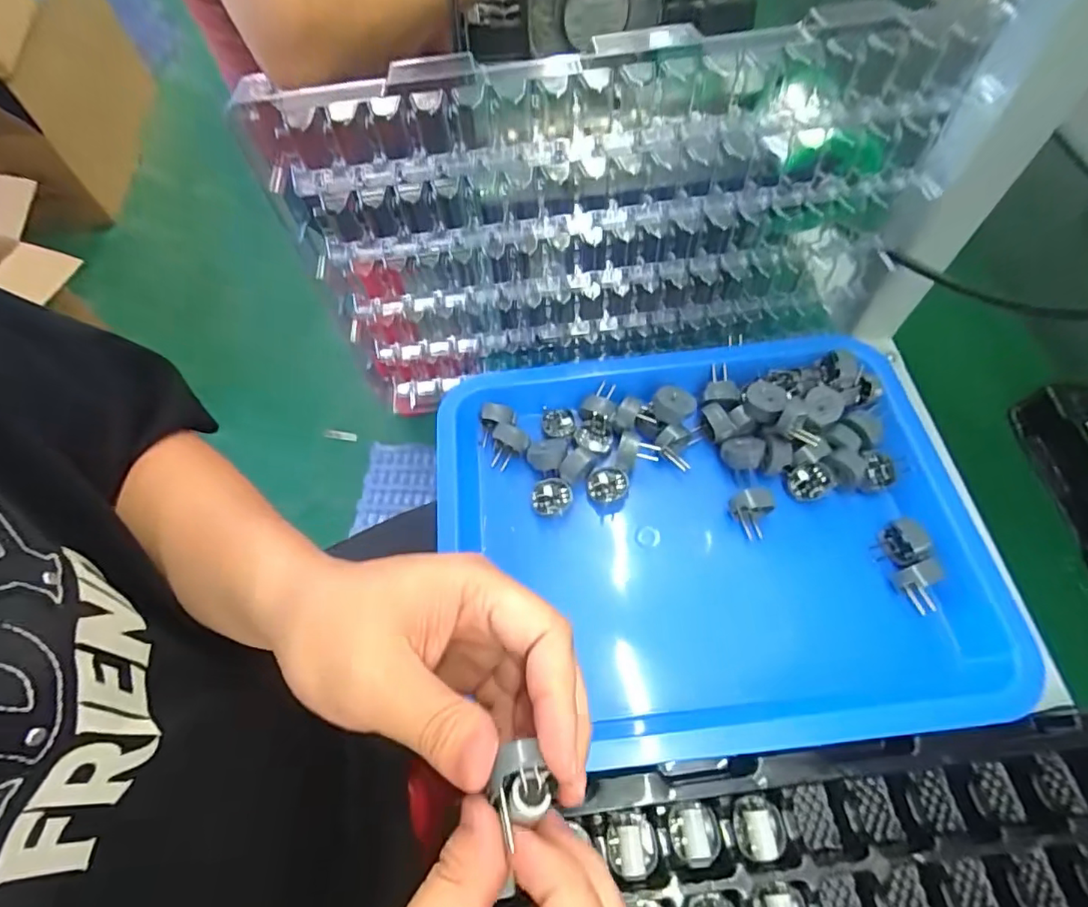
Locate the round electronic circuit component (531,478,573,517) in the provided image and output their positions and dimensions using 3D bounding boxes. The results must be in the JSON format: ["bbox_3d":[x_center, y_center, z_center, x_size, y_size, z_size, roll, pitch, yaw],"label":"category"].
[{"bbox_3d":[0.005,0.031,0.377,0.028,0.012,0.022,-9,60,-4],"label":"round electronic circuit component"}]

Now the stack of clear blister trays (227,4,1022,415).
[{"bbox_3d":[0.048,-0.133,0.334,0.361,0.206,0.035,-7,60,-3],"label":"stack of clear blister trays"}]

